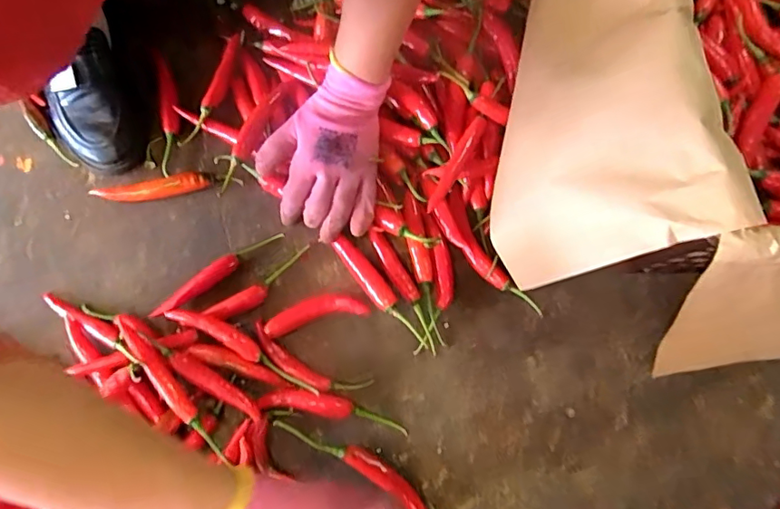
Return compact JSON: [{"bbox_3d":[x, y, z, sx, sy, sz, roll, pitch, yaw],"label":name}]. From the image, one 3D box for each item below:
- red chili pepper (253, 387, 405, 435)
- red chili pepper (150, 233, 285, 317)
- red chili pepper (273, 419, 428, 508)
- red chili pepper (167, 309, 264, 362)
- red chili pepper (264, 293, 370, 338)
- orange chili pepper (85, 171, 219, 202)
[{"bbox_3d":[-0.055,0.148,0.503,0.140,0.021,0.026,9,75,1],"label":"red chili pepper"},{"bbox_3d":[-0.181,0.017,0.540,0.150,0.024,0.016,-37,79,-11],"label":"red chili pepper"},{"bbox_3d":[-0.028,0.201,0.492,0.176,0.015,0.028,31,76,3],"label":"red chili pepper"},{"bbox_3d":[-0.174,0.075,0.512,0.105,0.022,0.020,26,76,5],"label":"red chili pepper"},{"bbox_3d":[-0.076,0.058,0.529,0.103,0.016,0.029,-13,76,-5],"label":"red chili pepper"},{"bbox_3d":[-0.259,-0.074,0.570,0.131,0.021,0.027,-9,75,-4],"label":"orange chili pepper"}]

